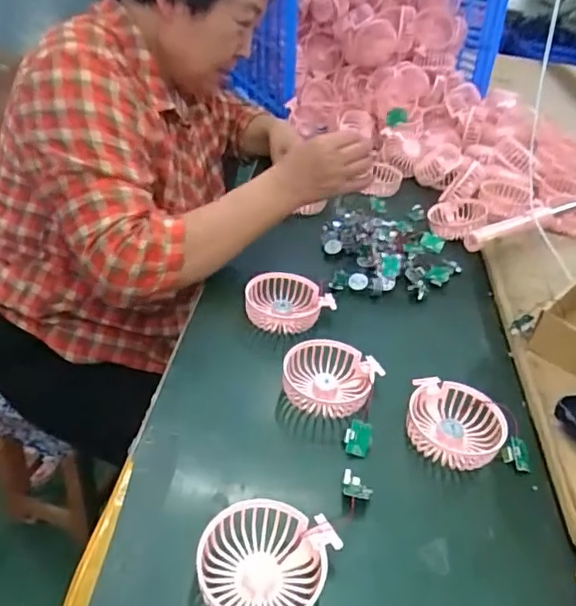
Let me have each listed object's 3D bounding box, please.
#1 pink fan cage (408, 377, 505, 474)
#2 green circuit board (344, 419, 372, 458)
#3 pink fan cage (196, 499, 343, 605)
[{"bbox_3d":[0.160,0.117,0.537,0.087,0.033,0.084,14,37,11],"label":"pink fan cage"},{"bbox_3d":[0.066,0.126,0.514,0.025,0.011,0.030,16,77,4],"label":"green circuit board"},{"bbox_3d":[-0.017,0.193,0.405,0.096,0.043,0.085,10,36,4],"label":"pink fan cage"}]

